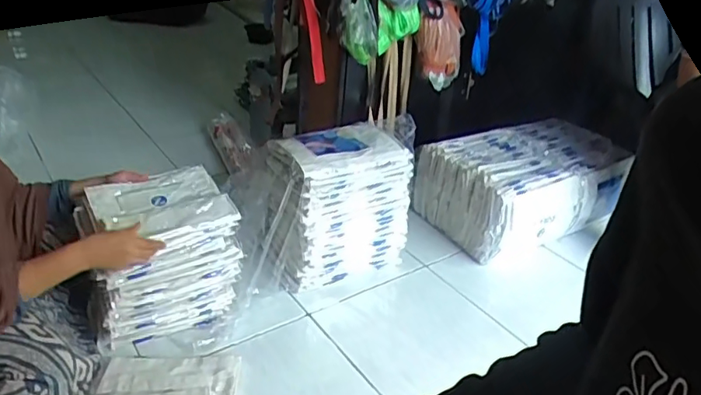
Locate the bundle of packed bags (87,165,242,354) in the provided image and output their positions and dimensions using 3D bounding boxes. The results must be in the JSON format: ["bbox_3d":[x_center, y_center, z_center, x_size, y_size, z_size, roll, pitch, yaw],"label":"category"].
[{"bbox_3d":[-0.445,0.128,1.362,0.314,0.286,0.249,-11,33,-25],"label":"bundle of packed bags"}]

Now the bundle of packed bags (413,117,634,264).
[{"bbox_3d":[0.537,-0.043,1.748,0.639,0.232,0.361,-13,34,-28],"label":"bundle of packed bags"}]

